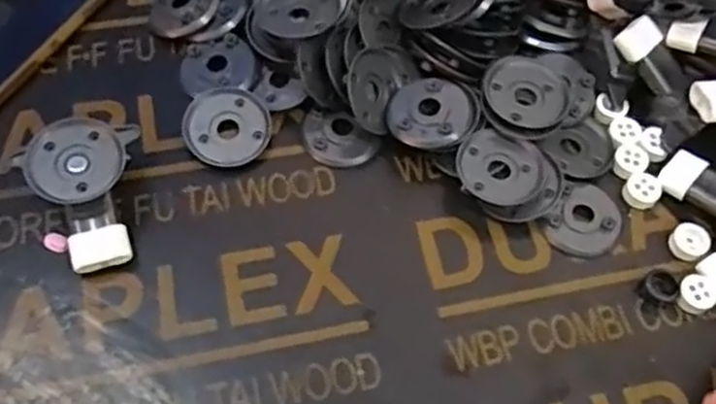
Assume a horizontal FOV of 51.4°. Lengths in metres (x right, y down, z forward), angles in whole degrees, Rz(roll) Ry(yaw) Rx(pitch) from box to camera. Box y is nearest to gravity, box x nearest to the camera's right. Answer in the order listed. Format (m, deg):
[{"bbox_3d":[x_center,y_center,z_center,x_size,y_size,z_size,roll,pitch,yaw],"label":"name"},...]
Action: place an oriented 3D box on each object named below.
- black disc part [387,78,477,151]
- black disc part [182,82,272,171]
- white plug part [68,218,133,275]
[{"bbox_3d":[0.037,-0.045,0.374,0.041,0.008,0.038,20,62,7],"label":"black disc part"},{"bbox_3d":[-0.066,-0.038,0.376,0.042,0.005,0.043,3,74,-10],"label":"black disc part"},{"bbox_3d":[-0.117,0.021,0.336,0.026,0.008,0.019,-13,87,-14],"label":"white plug part"}]

